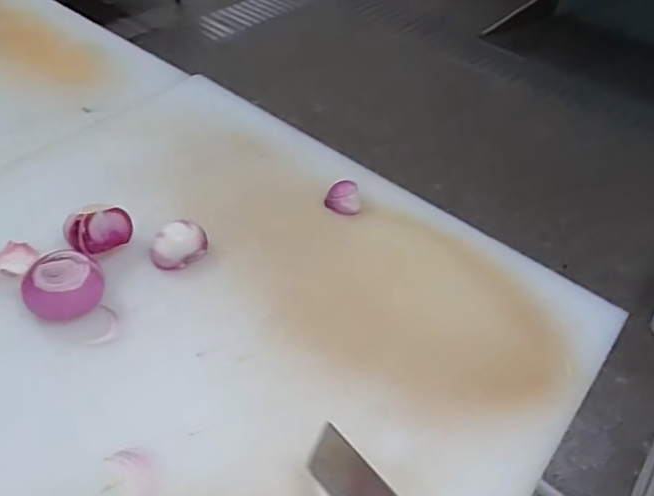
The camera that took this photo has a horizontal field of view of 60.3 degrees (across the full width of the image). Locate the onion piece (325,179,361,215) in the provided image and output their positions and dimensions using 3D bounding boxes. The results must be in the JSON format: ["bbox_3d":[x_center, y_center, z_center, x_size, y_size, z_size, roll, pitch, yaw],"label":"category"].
[{"bbox_3d":[0.024,-0.074,0.795,0.049,0.022,0.050,9,46,2],"label":"onion piece"}]

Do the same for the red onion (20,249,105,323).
[{"bbox_3d":[-0.296,0.042,0.637,0.067,0.049,0.079,23,48,16],"label":"red onion"}]

